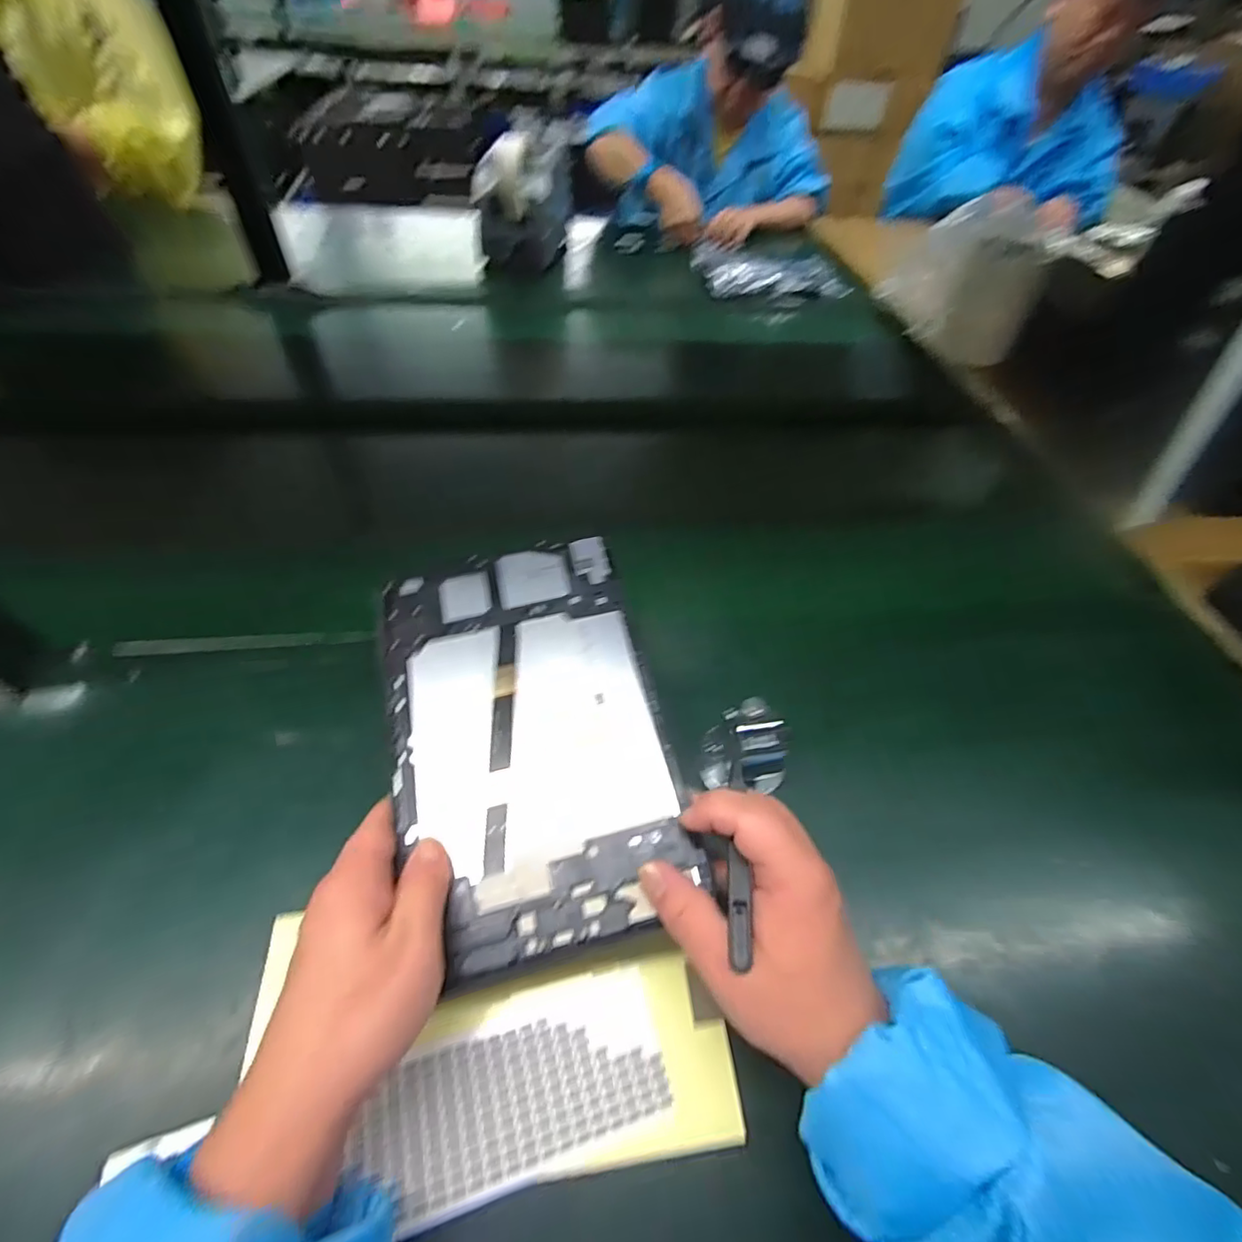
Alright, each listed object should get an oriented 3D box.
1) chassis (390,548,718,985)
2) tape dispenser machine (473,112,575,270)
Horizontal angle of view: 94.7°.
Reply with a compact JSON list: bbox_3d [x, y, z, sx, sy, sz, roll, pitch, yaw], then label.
[{"bbox_3d":[-0.054,0.058,0.328,0.149,0.009,0.232,-13,62,-9],"label":"chassis"},{"bbox_3d":[-0.147,-0.642,0.869,0.142,0.174,0.106,-10,51,-13],"label":"tape dispenser machine"}]

